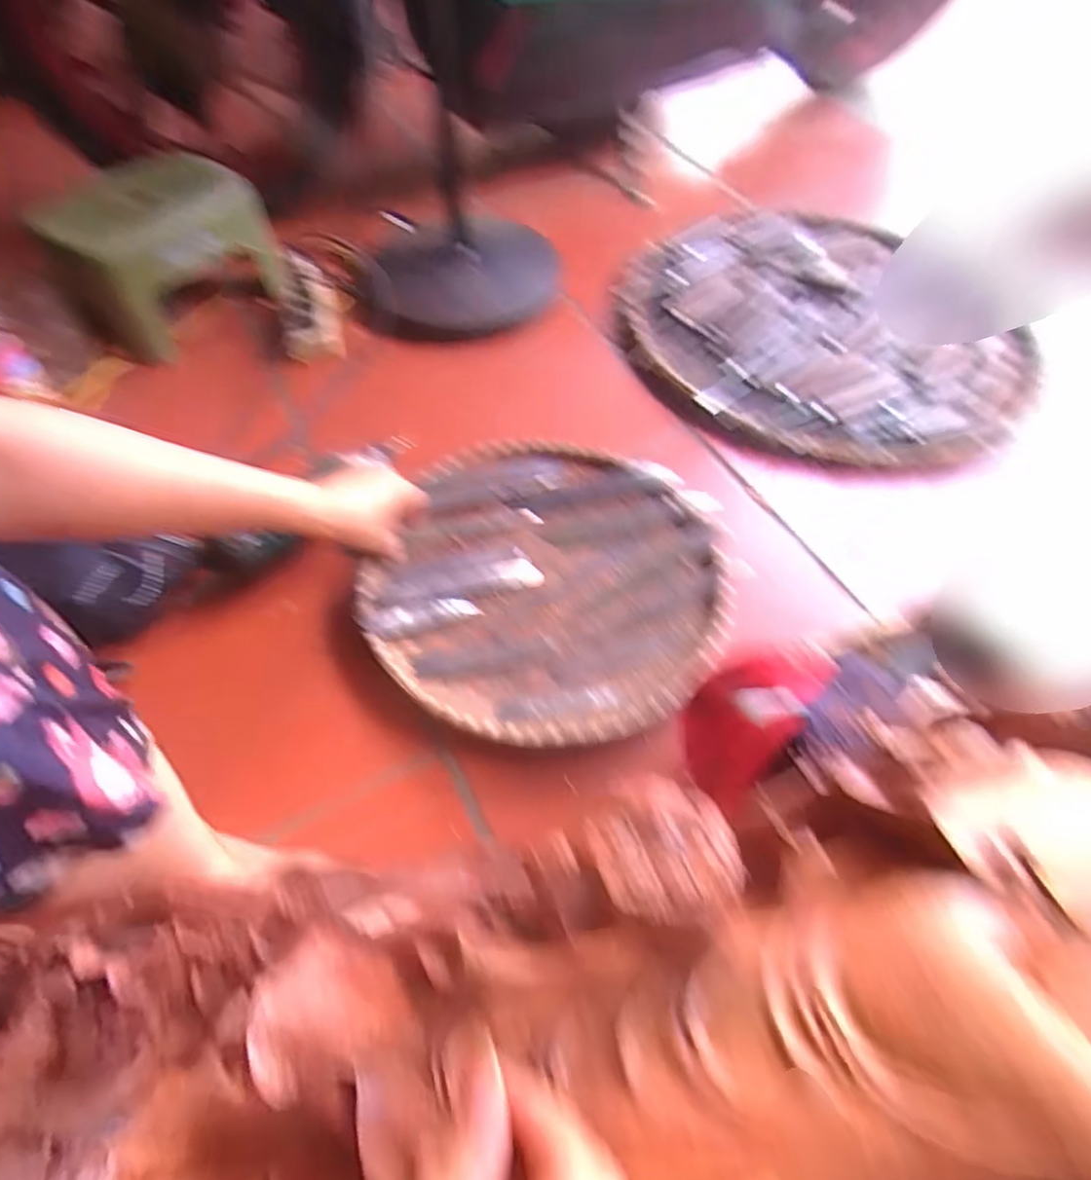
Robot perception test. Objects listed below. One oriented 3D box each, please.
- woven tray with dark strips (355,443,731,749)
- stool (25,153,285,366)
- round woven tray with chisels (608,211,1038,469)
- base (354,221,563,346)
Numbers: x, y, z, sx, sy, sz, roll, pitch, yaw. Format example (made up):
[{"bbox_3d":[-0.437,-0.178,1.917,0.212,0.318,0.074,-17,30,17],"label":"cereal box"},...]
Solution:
[{"bbox_3d":[0.002,-0.015,0.574,0.319,0.044,0.323,18,62,13],"label":"woven tray with dark strips"},{"bbox_3d":[-0.470,-0.414,0.749,0.240,0.138,0.157,-38,67,-21],"label":"stool"},{"bbox_3d":[0.330,-0.333,0.764,0.415,0.047,0.500,-23,62,-14],"label":"round woven tray with chisels"},{"bbox_3d":[-0.114,-0.439,0.831,0.262,0.044,0.238,4,70,7],"label":"base"}]

